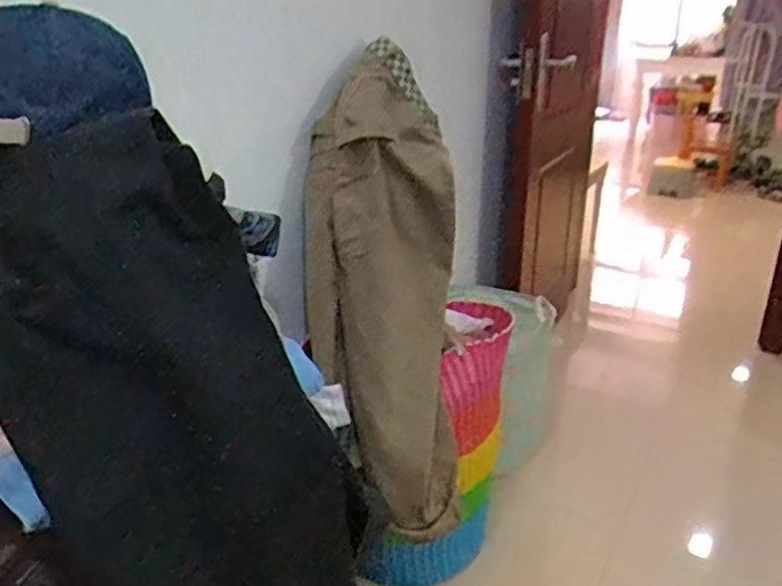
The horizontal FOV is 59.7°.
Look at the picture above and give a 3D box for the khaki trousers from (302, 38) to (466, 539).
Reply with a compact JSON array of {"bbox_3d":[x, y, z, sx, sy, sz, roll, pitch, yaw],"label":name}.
[{"bbox_3d":[-0.012,-0.028,1.192,0.264,0.863,0.154,-4,-3,-10],"label":"khaki trousers"}]

